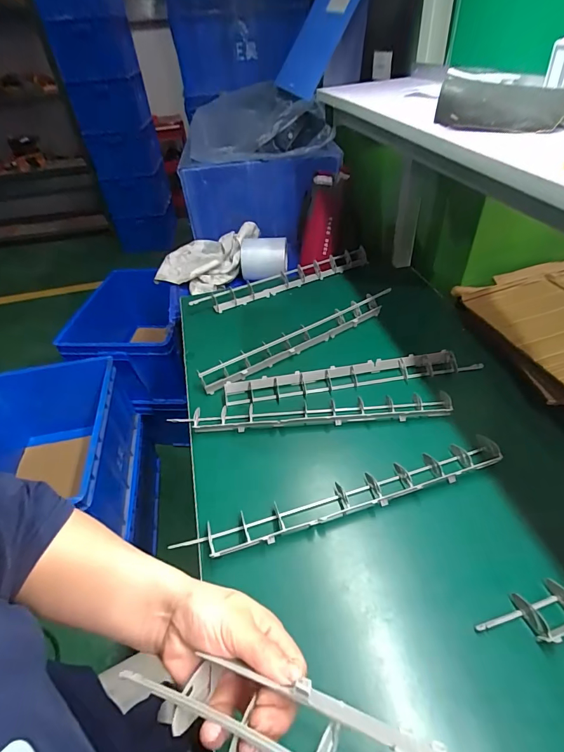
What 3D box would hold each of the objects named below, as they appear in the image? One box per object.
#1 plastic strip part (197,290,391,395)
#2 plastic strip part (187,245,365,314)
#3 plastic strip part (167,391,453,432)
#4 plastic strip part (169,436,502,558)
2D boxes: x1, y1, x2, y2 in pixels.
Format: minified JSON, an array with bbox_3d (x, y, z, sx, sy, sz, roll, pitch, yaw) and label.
[{"bbox_3d":[0.038,-0.081,0.755,0.425,0.031,0.045,-25,47,-21],"label":"plastic strip part"},{"bbox_3d":[0.006,-0.241,0.947,0.469,0.042,0.055,-20,45,-16],"label":"plastic strip part"},{"bbox_3d":[0.048,0.062,0.628,0.447,0.023,0.042,-4,43,1],"label":"plastic strip part"},{"bbox_3d":[0.090,0.167,0.536,0.451,0.054,0.069,-14,44,-10],"label":"plastic strip part"}]

